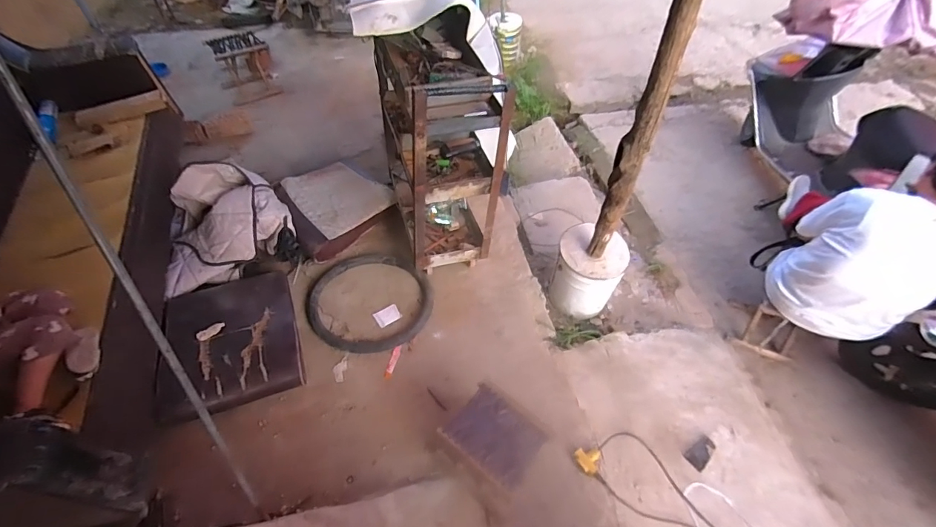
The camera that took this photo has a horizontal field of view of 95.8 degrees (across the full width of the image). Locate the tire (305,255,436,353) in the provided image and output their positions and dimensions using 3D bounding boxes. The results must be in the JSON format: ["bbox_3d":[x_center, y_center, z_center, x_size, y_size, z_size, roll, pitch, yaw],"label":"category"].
[{"bbox_3d":[-0.413,0.160,1.816,0.509,0.061,0.494,0,52,0],"label":"tire"}]

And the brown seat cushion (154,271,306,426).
[{"bbox_3d":[-0.888,0.280,1.575,0.475,0.118,0.542,-14,53,-11],"label":"brown seat cushion"}]

